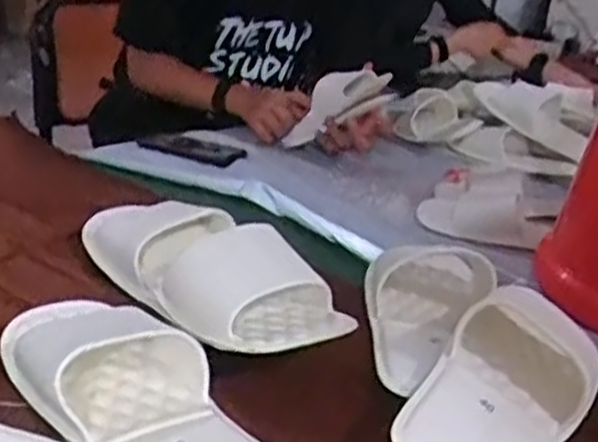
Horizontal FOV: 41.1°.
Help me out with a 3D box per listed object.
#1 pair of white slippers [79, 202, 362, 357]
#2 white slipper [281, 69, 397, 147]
[{"bbox_3d":[-0.072,0.027,0.601,0.099,0.059,0.271,-11,28,-36],"label":"pair of white slippers"},{"bbox_3d":[0.050,-0.179,1.263,0.194,0.084,0.088,-31,15,17],"label":"white slipper"}]

